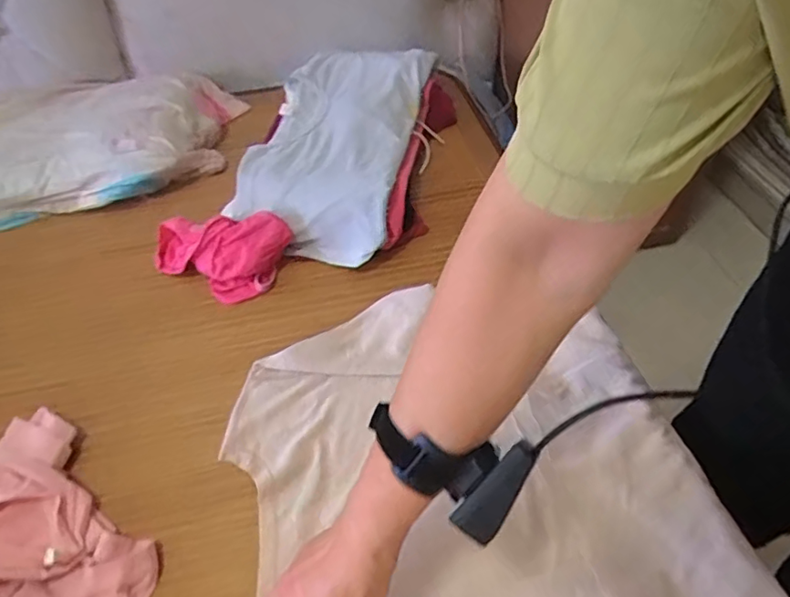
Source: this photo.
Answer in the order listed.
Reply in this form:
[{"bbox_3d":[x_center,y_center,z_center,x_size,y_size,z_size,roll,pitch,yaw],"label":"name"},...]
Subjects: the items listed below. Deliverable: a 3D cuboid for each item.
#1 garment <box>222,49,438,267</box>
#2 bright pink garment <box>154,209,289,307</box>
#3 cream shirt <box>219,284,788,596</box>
[{"bbox_3d":[-0.085,-0.261,0.901,0.229,0.067,0.481,6,48,10],"label":"garment"},{"bbox_3d":[-0.237,-0.075,0.763,0.160,0.079,0.110,25,53,24],"label":"bright pink garment"},{"bbox_3d":[0.064,0.173,0.553,0.431,0.029,0.447,-11,48,-7],"label":"cream shirt"}]

